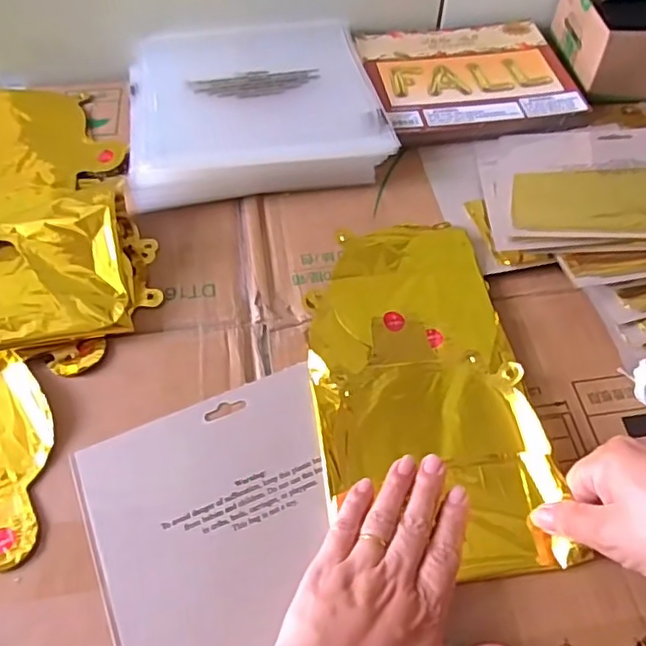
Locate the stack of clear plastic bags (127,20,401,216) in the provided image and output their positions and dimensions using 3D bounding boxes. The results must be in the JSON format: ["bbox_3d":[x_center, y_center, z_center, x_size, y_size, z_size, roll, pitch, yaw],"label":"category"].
[{"bbox_3d":[-0.065,-0.205,0.563,0.226,0.033,0.250,-7,55,-5],"label":"stack of clear plastic bags"}]

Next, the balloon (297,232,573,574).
[{"bbox_3d":[0.063,0.033,0.414,0.137,0.016,0.259,-6,58,-2],"label":"balloon"}]

